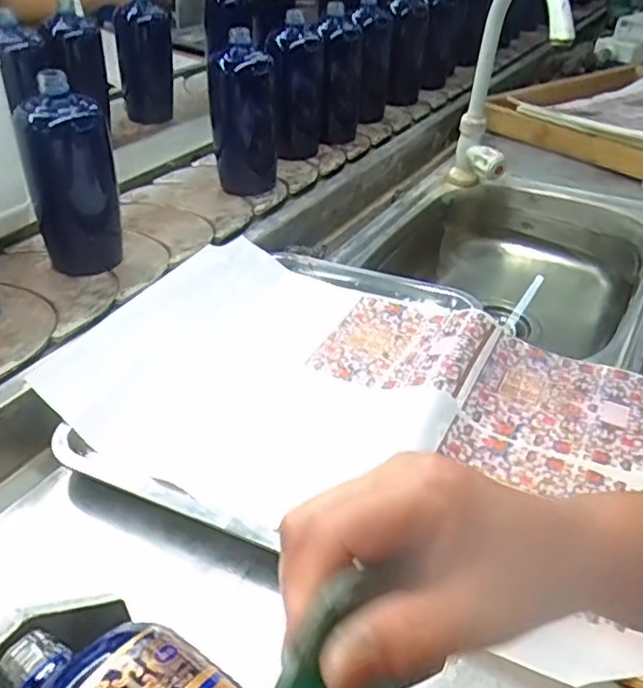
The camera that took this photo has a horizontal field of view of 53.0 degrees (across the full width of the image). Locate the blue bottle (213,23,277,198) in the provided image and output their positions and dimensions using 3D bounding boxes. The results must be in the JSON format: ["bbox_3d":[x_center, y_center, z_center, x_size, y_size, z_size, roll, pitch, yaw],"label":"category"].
[{"bbox_3d":[-0.099,-0.302,0.835,0.076,0.177,0.076,0,37,-4],"label":"blue bottle"}]

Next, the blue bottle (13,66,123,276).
[{"bbox_3d":[-0.247,-0.163,0.647,0.068,0.177,0.068,15,39,16],"label":"blue bottle"}]

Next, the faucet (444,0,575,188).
[{"bbox_3d":[0.231,-0.328,0.830,0.066,0.330,0.117,-4,61,-9],"label":"faucet"}]

